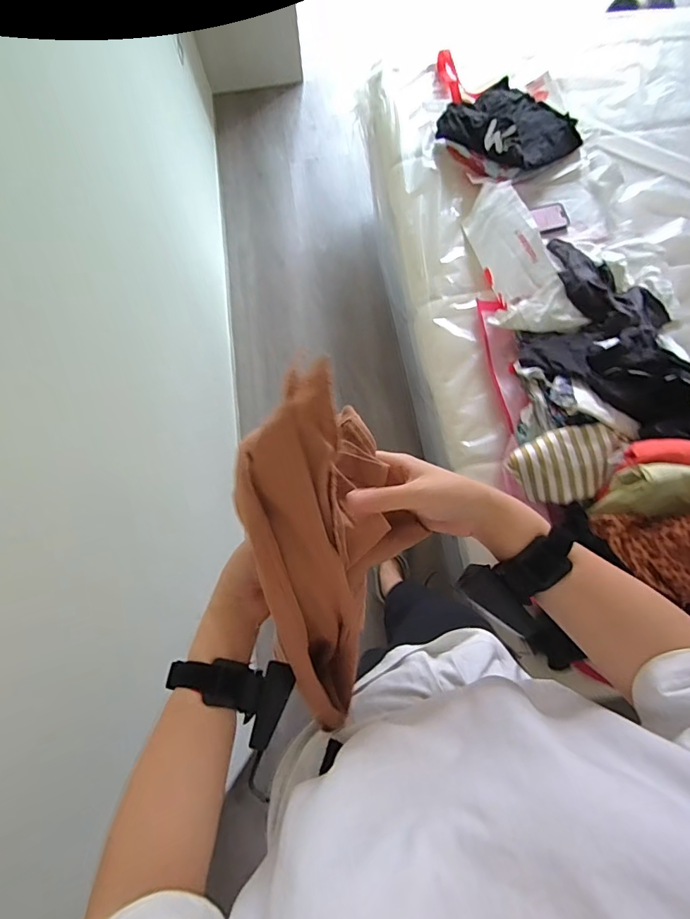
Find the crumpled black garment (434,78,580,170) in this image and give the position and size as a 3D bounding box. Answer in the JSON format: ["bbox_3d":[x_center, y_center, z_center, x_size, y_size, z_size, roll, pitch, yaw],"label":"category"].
[{"bbox_3d":[0.442,-0.888,1.187,0.316,0.108,0.287,-40,78,-11],"label":"crumpled black garment"}]

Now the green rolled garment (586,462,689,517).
[{"bbox_3d":[0.594,0.055,0.801,0.255,0.109,0.075,0,74,-1],"label":"green rolled garment"}]

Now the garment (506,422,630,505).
[{"bbox_3d":[0.423,0.008,0.854,0.190,0.063,0.140,-29,76,-8],"label":"garment"}]

